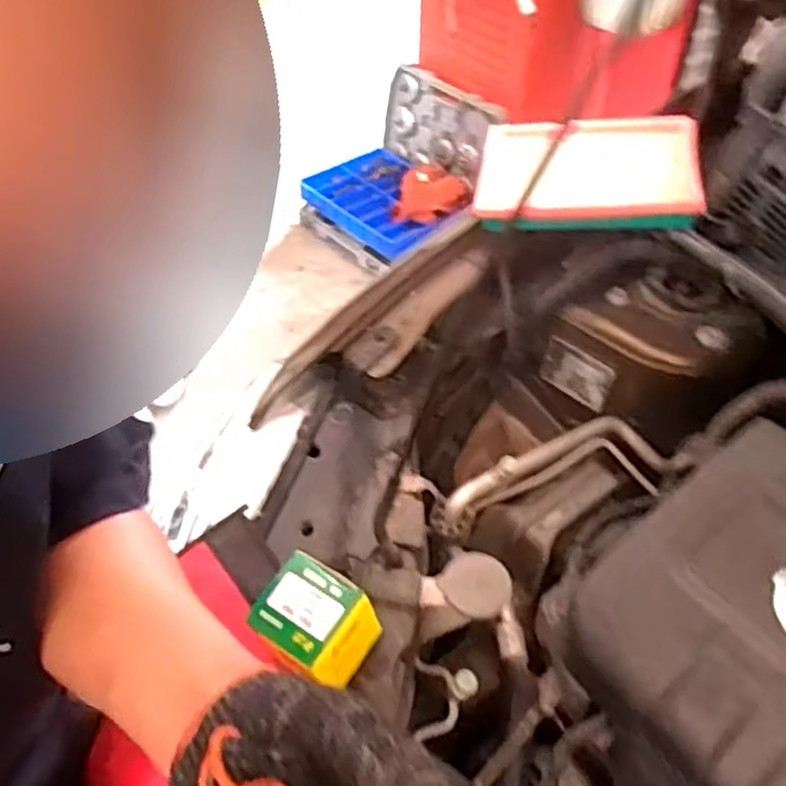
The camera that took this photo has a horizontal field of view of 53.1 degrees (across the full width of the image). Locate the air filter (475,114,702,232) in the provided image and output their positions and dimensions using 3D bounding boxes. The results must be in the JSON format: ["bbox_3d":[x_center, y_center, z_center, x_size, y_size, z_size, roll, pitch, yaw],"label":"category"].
[{"bbox_3d":[0.212,-0.245,0.866,0.228,0.040,0.155,1,57,20],"label":"air filter"}]

